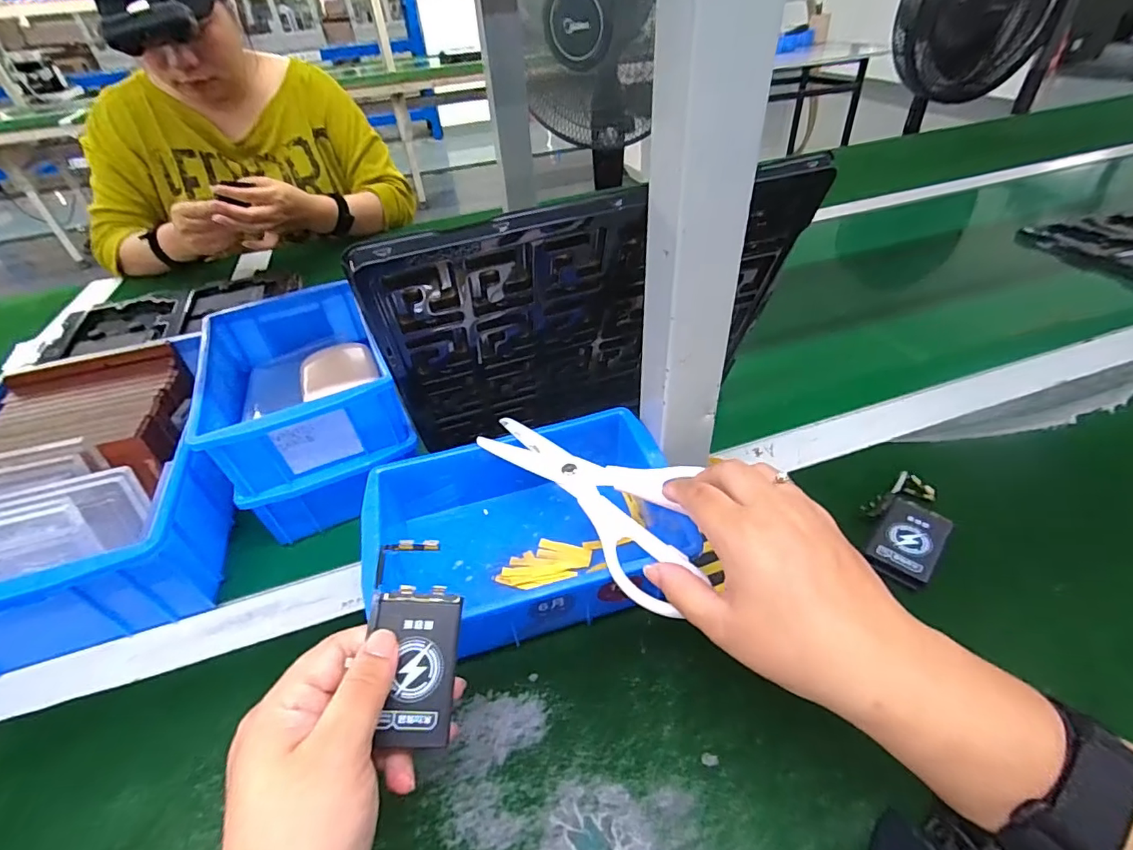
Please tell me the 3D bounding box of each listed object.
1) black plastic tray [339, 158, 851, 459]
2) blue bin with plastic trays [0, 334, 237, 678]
[{"bbox_3d":[0.023,-0.071,0.374,0.292,0.218,0.018,-16,63,-11],"label":"black plastic tray"},{"bbox_3d":[-0.389,0.049,0.421,0.202,0.093,0.286,-16,42,-13],"label":"blue bin with plastic trays"}]

